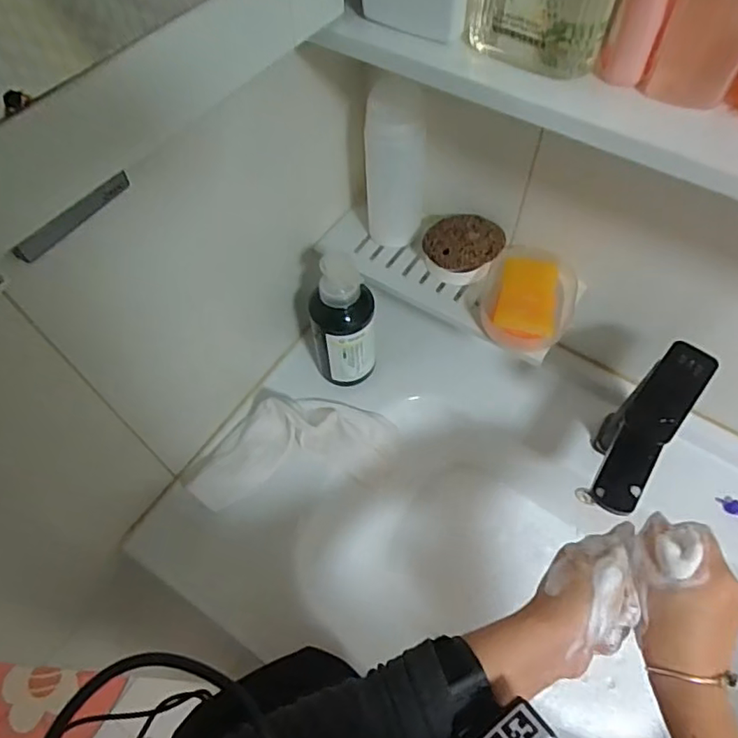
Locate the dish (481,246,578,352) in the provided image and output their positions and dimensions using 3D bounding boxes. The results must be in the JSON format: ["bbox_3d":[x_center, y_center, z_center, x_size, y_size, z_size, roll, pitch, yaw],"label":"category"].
[{"bbox_3d":[0.165,-0.078,0.577,0.090,0.036,0.133,13,61,9],"label":"dish"}]

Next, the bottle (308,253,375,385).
[{"bbox_3d":[-0.027,-0.045,0.626,0.072,0.189,0.061,-10,60,-5],"label":"bottle"}]

